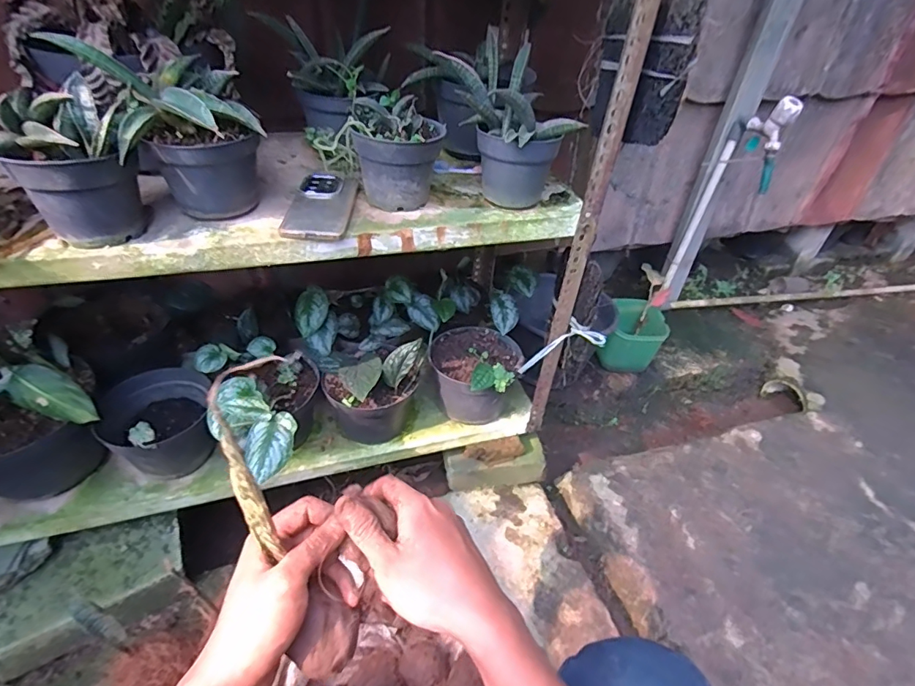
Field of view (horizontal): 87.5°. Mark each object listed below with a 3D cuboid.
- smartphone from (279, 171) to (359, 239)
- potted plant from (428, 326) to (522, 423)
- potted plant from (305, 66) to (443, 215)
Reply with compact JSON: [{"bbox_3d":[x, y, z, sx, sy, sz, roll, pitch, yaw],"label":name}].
[{"bbox_3d":[-0.176,-0.183,0.631,0.075,0.013,0.167,5,42,-6],"label":"smartphone"},{"bbox_3d":[0.030,0.057,0.934,0.169,0.169,0.207,12,42,9],"label":"potted plant"},{"bbox_3d":[-0.112,-0.271,0.663,0.174,0.118,0.157,-8,43,-12],"label":"potted plant"}]

